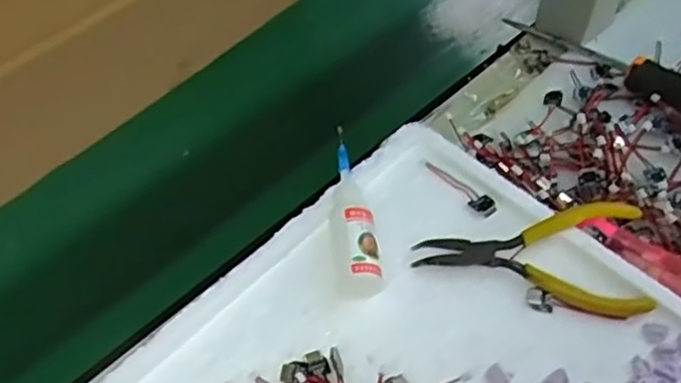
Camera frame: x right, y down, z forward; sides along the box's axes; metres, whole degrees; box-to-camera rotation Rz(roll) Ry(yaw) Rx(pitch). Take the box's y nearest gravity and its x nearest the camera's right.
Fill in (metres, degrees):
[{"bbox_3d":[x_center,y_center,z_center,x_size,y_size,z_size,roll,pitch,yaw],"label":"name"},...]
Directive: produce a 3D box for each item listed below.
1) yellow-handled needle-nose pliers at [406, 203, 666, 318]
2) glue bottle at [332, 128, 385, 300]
[{"bbox_3d":[0.098,0.032,0.350,0.114,0.021,0.057,5,54,6],"label":"yellow-handled needle-nose pliers"},{"bbox_3d":[0.005,0.009,0.368,0.023,0.024,0.099,-6,54,-2],"label":"glue bottle"}]

